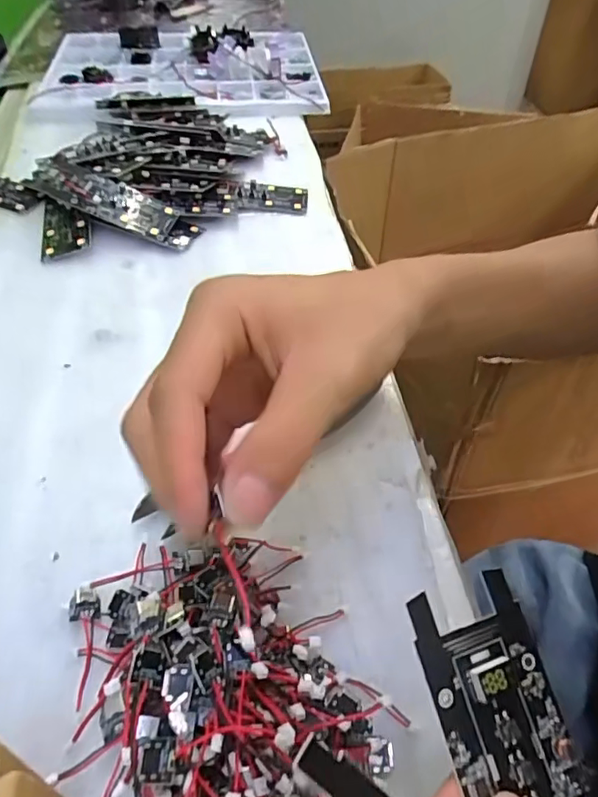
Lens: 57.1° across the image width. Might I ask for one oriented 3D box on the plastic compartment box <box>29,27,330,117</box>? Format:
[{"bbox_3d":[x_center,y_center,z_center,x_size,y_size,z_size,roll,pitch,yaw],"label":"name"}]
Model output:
[{"bbox_3d":[-0.139,-0.393,0.645,0.317,0.046,0.280,-4,49,-2],"label":"plastic compartment box"}]

